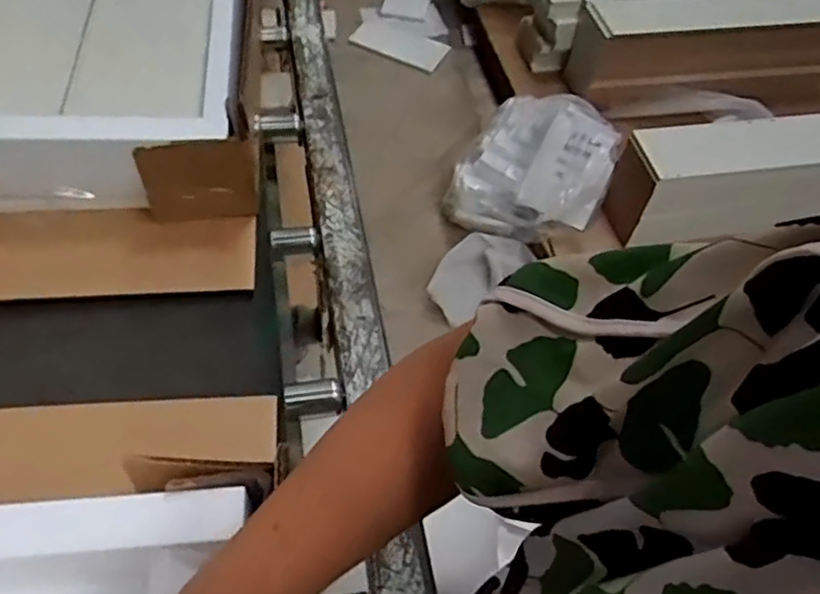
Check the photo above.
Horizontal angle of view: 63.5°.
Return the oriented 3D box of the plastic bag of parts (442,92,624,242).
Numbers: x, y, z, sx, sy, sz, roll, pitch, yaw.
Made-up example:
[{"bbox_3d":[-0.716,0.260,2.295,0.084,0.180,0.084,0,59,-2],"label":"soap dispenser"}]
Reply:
[{"bbox_3d":[0.321,-0.327,1.767,0.399,0.319,0.291,34,58,18],"label":"plastic bag of parts"}]

